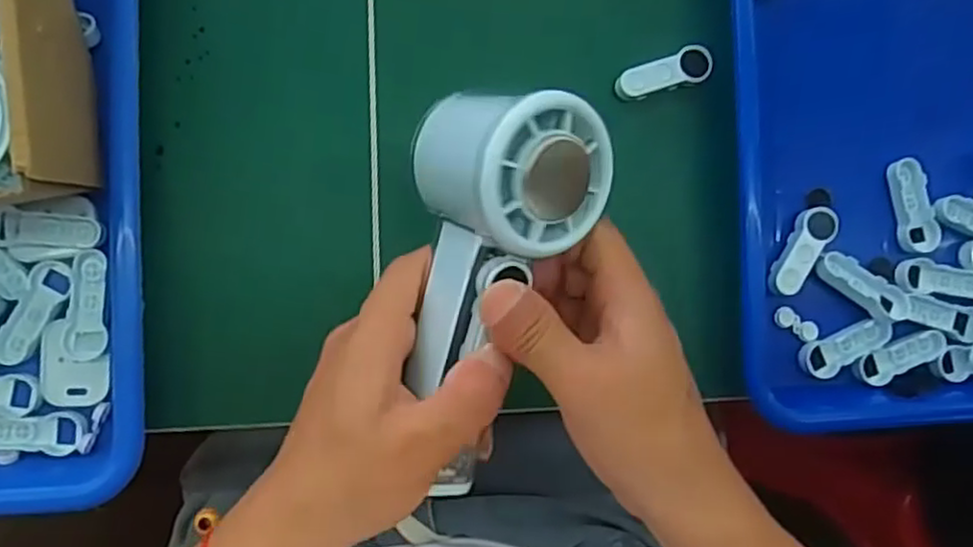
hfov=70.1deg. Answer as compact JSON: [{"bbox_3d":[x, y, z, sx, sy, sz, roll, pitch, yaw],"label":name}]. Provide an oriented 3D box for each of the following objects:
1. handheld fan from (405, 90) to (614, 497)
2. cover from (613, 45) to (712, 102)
[{"bbox_3d":[-0.002,0.006,0.267,0.069,0.046,0.155,8,105,-31],"label":"handheld fan"},{"bbox_3d":[0.092,-0.102,0.356,0.051,0.007,0.018,-23,90,-8],"label":"cover"}]

